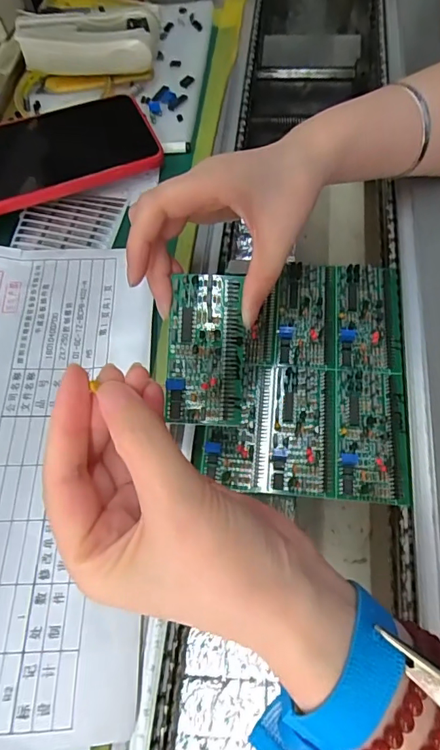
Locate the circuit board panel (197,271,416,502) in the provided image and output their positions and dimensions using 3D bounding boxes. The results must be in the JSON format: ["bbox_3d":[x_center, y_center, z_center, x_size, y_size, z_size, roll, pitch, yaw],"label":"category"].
[{"bbox_3d":[0.060,-0.004,0.298,0.118,0.009,0.163,6,67,2],"label":"circuit board panel"}]

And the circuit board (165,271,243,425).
[{"bbox_3d":[-0.008,-0.015,0.249,0.041,0.005,0.082,3,87,1],"label":"circuit board"}]

